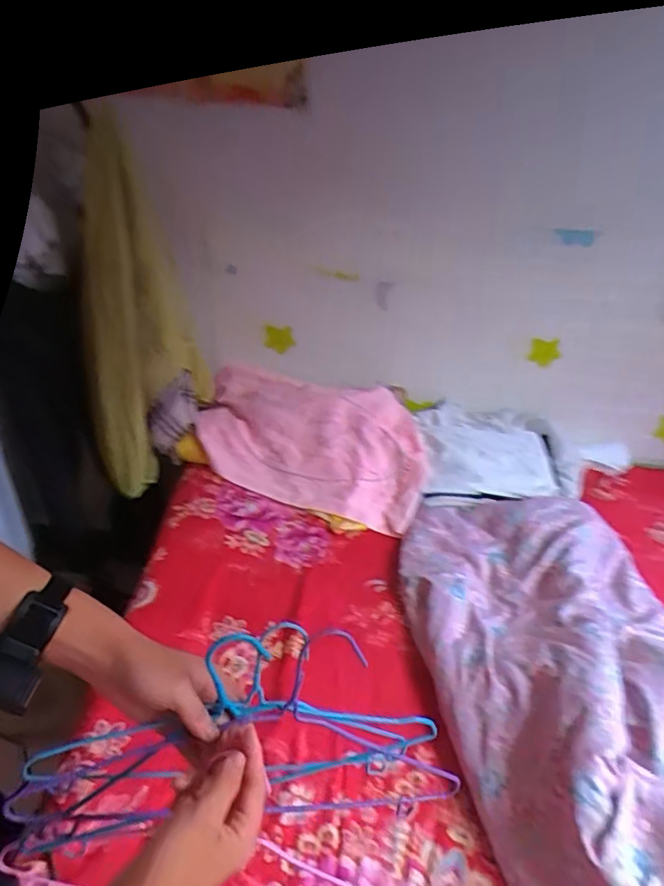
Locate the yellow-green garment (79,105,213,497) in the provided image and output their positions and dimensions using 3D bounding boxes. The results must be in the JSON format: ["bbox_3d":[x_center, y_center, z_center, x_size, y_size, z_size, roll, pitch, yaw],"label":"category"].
[{"bbox_3d":[-0.414,-0.241,1.217,0.279,0.685,0.136,-5,32,-13],"label":"yellow-green garment"}]

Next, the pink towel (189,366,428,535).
[{"bbox_3d":[-0.058,-0.007,1.410,0.593,0.082,0.374,11,66,9],"label":"pink towel"}]

